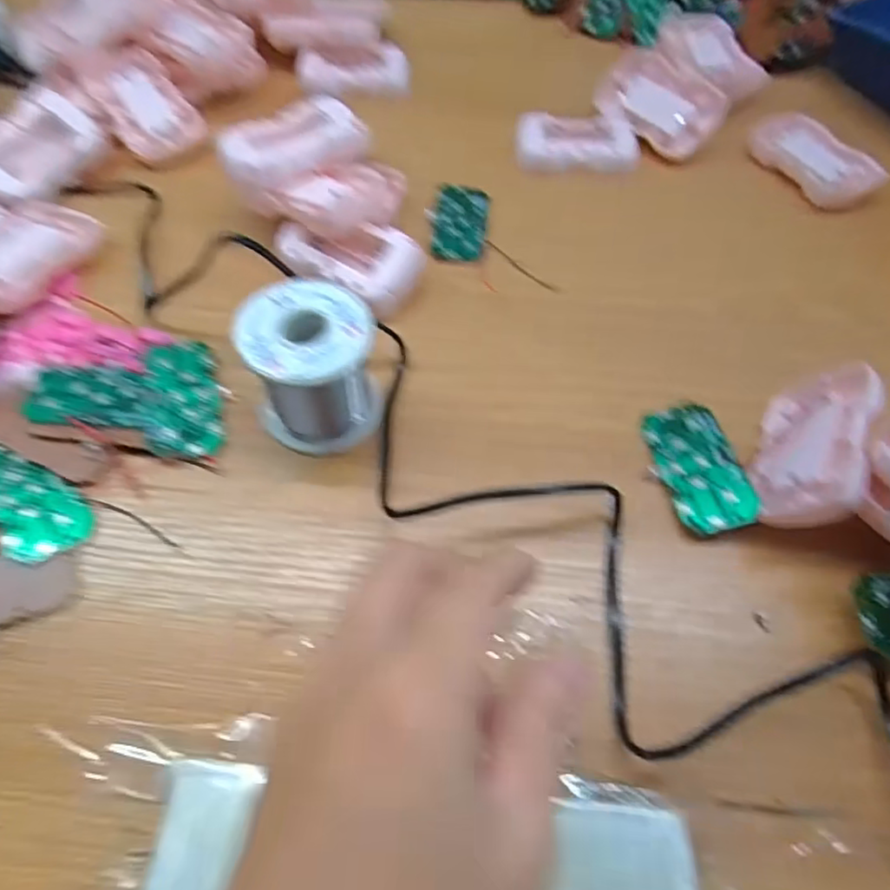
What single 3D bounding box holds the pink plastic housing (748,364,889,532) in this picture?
[{"bbox_3d":[0.180,0.001,0.300,0.012,0.054,0.085,34,66,-20],"label":"pink plastic housing"}]

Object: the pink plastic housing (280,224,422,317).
[{"bbox_3d":[-0.058,-0.113,0.375,0.090,0.027,0.049,27,62,13],"label":"pink plastic housing"}]

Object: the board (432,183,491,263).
[{"bbox_3d":[0.011,-0.151,0.418,0.036,0.005,0.072,5,59,1],"label":"board"}]

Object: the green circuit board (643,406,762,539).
[{"bbox_3d":[0.130,0.010,0.317,0.038,0.005,0.074,-17,54,10],"label":"green circuit board"}]

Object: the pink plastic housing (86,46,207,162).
[{"bbox_3d":[-0.216,-0.245,0.448,0.057,0.015,0.087,-30,84,-18],"label":"pink plastic housing"}]

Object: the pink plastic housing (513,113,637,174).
[{"bbox_3d":[0.097,-0.223,0.455,0.087,0.017,0.054,1,59,-1],"label":"pink plastic housing"}]

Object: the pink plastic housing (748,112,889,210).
[{"bbox_3d":[0.265,-0.208,0.447,0.052,0.017,0.094,-30,64,-18],"label":"pink plastic housing"}]

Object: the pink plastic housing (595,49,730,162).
[{"bbox_3d":[0.161,-0.258,0.463,0.059,0.011,0.091,-43,74,9],"label":"pink plastic housing"}]

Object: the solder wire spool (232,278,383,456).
[{"bbox_3d":[-0.065,-0.039,0.310,0.061,0.059,0.060,-4,59,-4],"label":"solder wire spool"}]

